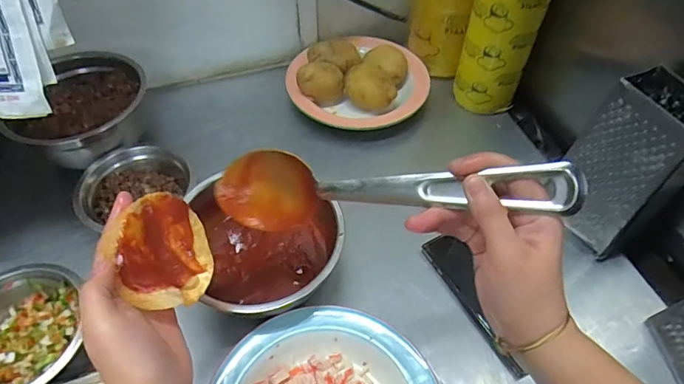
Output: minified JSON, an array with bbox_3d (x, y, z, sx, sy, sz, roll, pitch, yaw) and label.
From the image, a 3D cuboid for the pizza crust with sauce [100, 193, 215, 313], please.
[{"bbox_3d":[-0.140,0.045,0.366,0.079,0.011,0.090,12,56,-49],"label":"pizza crust with sauce"}]

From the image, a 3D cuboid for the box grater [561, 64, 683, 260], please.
[{"bbox_3d":[0.309,-0.025,0.505,0.080,0.190,0.105,-28,57,-21],"label":"box grater"}]

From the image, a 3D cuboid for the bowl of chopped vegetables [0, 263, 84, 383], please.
[{"bbox_3d":[-0.317,0.137,0.444,0.115,0.040,0.121,-17,54,-14],"label":"bowl of chopped vegetables"}]

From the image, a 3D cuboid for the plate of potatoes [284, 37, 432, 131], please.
[{"bbox_3d":[0.020,-0.168,0.687,0.193,0.057,0.169,-22,58,-18],"label":"plate of potatoes"}]

